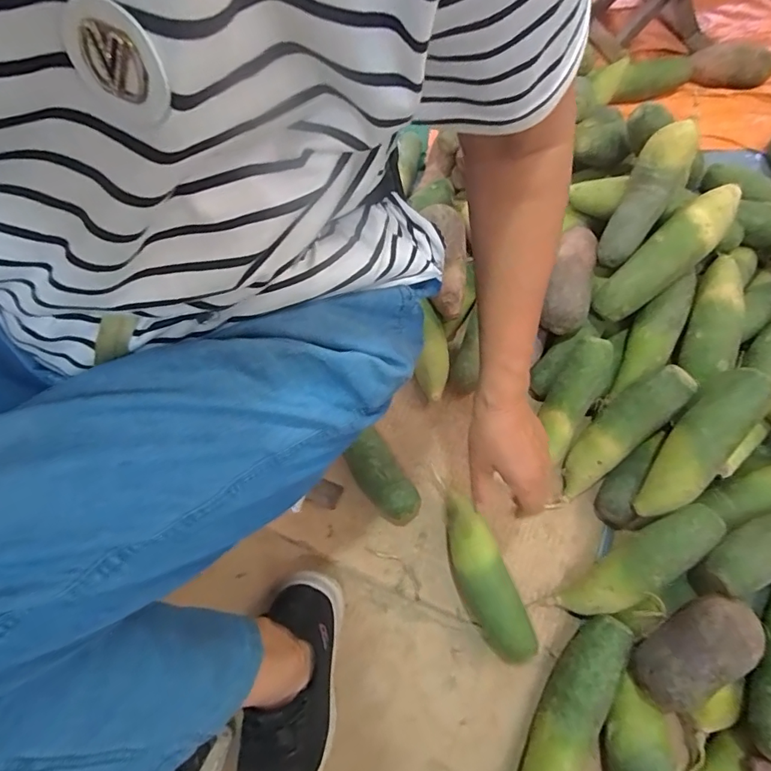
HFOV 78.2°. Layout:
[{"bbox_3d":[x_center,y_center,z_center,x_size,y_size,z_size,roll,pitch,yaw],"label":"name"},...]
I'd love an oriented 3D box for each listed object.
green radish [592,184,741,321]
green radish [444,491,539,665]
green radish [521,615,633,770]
[{"bbox_3d":[0.341,-0.161,0.566,0.202,0.048,0.059,-44,71,8],"label":"green radish"},{"bbox_3d":[0.112,0.222,0.561,0.057,0.061,0.190,-21,68,-6],"label":"green radish"},{"bbox_3d":[0.197,0.347,0.505,0.054,0.064,0.206,30,72,14],"label":"green radish"}]

